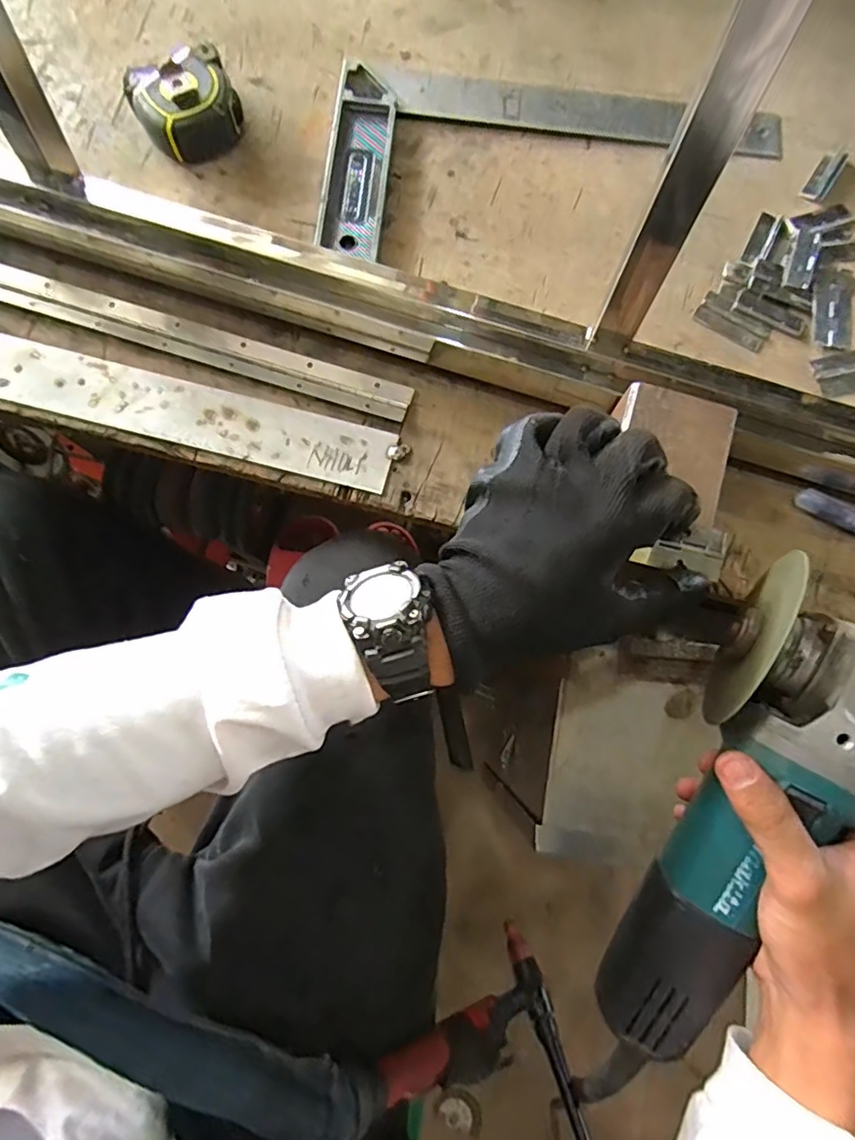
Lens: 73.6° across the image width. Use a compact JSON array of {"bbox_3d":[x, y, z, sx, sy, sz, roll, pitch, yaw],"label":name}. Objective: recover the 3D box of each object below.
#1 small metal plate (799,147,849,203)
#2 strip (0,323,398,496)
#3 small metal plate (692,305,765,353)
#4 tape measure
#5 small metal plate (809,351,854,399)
[{"bbox_3d":[0.311,-0.309,0.445,0.018,0.006,0.055,34,79,7],"label":"small metal plate"},{"bbox_3d":[-0.353,-0.158,0.392,0.643,0.013,0.057,14,77,2],"label":"strip"},{"bbox_3d":[0.221,-0.177,0.417,0.053,0.004,0.016,32,79,6],"label":"small metal plate"},{"bbox_3d":[-0.177,-0.344,0.427,0.071,0.035,0.060,-34,80,-8],"label":"tape measure"},{"bbox_3d":[0.305,-0.142,0.410,0.054,0.004,0.031,-13,78,-4],"label":"small metal plate"}]

